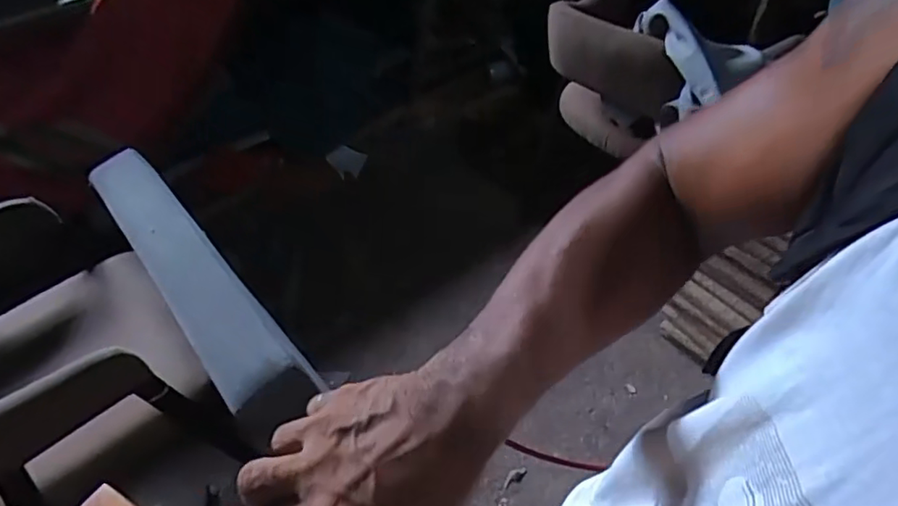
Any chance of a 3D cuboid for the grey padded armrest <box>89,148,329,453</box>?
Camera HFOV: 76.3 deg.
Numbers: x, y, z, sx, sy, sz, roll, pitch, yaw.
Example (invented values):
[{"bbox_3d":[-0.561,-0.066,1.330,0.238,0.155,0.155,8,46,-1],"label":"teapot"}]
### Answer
[{"bbox_3d":[-0.481,0.022,1.045,0.128,0.082,0.715,-33,52,-25],"label":"grey padded armrest"}]

